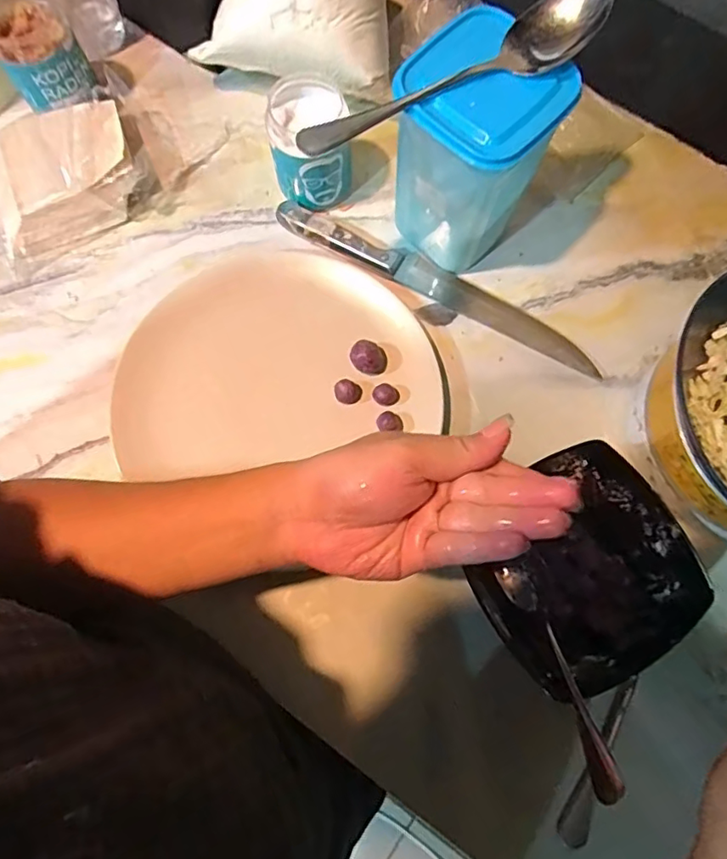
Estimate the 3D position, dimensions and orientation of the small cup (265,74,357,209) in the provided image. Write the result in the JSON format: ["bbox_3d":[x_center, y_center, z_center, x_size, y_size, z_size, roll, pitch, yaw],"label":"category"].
[{"bbox_3d":[-0.042,-0.232,0.468,0.064,0.078,0.069,0,77,0],"label":"small cup"}]

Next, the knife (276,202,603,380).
[{"bbox_3d":[0.064,-0.124,0.474,0.292,0.019,0.033,26,78,6],"label":"knife"}]

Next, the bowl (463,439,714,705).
[{"bbox_3d":[0.149,0.099,0.401,0.139,0.060,0.132,-38,80,-8],"label":"bowl"}]

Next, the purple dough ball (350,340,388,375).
[{"bbox_3d":[0.005,-0.057,0.451,0.028,0.019,0.026,0,77,0],"label":"purple dough ball"}]

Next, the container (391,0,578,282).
[{"bbox_3d":[0.074,-0.195,0.421,0.096,0.156,0.084,37,79,8],"label":"container"}]

